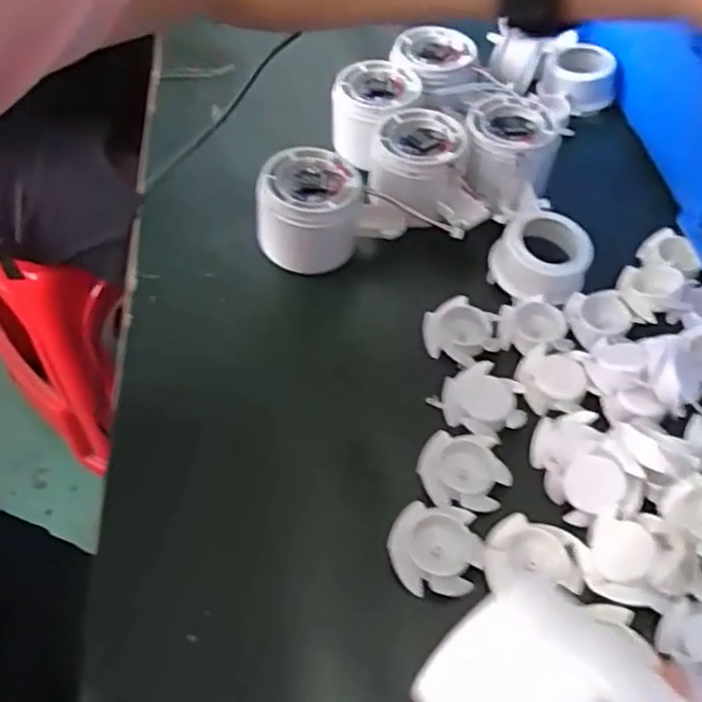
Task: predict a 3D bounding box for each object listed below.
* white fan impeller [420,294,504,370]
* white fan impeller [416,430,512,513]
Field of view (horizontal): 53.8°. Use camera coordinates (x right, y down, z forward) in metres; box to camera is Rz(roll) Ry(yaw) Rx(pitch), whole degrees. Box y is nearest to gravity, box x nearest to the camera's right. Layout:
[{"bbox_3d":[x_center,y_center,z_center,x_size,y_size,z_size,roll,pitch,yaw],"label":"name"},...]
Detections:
[{"bbox_3d":[0.060,-0.008,0.383,0.037,0.019,0.036,-1,54,1],"label":"white fan impeller"},{"bbox_3d":[0.054,0.057,0.329,0.043,0.010,0.038,4,54,5],"label":"white fan impeller"}]

